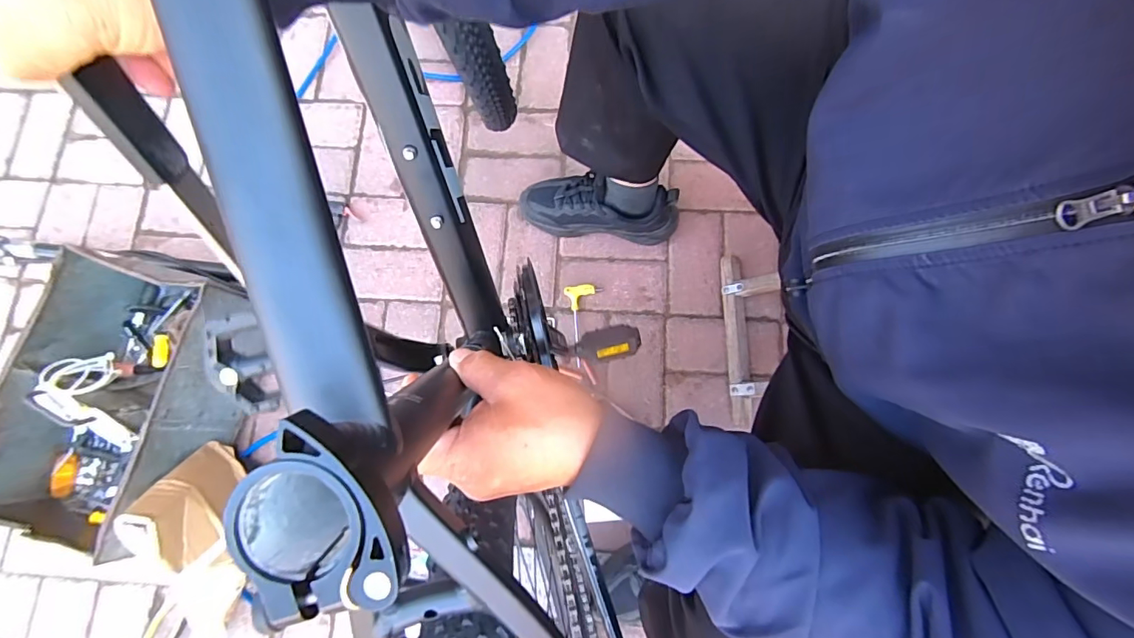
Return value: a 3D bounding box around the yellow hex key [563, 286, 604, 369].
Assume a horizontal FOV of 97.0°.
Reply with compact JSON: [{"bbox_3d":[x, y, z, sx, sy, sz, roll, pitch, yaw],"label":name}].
[{"bbox_3d":[0.031,0.011,0.915,0.069,0.008,0.150,-1,85,0],"label":"yellow hex key"}]

